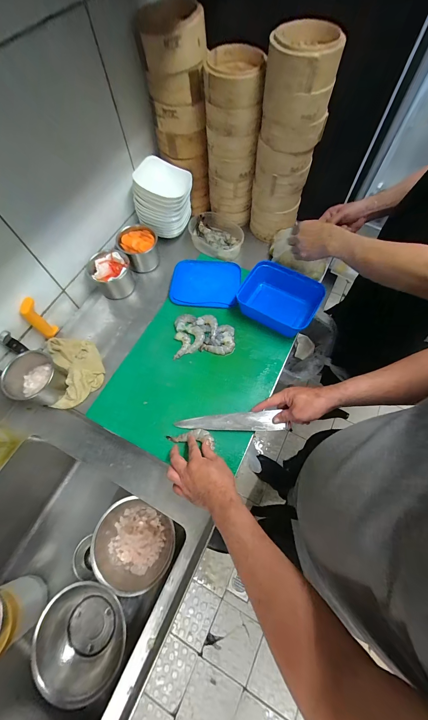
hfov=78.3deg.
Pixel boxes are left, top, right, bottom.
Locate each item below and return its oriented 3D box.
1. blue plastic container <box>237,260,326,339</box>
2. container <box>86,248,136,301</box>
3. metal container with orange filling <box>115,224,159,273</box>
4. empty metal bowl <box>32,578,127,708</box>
[{"bbox_3d":[0.179,-0.169,0.718,0.201,0.070,0.151,27,70,13],"label":"blue plastic container"},{"bbox_3d":[-0.304,-0.250,0.795,0.110,0.108,0.115,-15,66,-5],"label":"container"},{"bbox_3d":[-0.234,-0.357,0.833,0.120,0.096,0.116,-22,67,-8],"label":"metal container with orange filling"},{"bbox_3d":[-0.356,0.750,0.723,0.219,0.104,0.230,-1,66,2],"label":"empty metal bowl"}]

